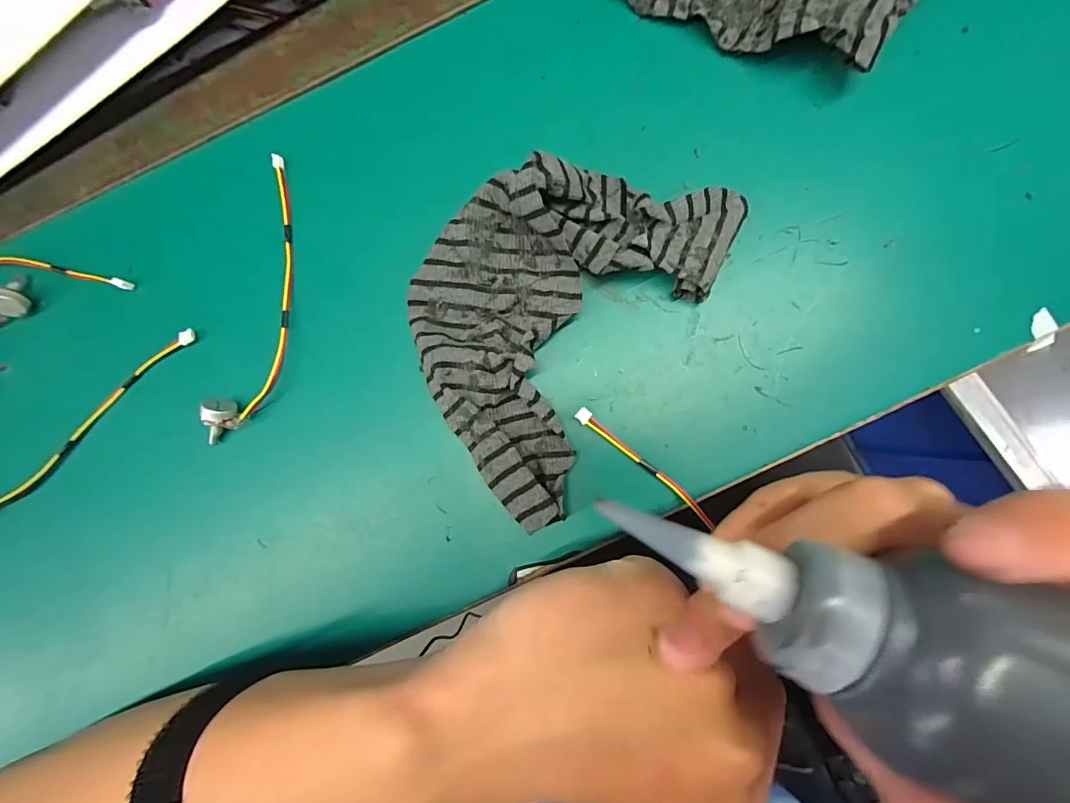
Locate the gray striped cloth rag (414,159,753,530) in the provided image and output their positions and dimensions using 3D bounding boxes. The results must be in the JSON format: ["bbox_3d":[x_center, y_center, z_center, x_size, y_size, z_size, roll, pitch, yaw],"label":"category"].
[{"bbox_3d":[0.002,-0.048,0.235,0.126,0.029,0.184,33,89,4],"label":"gray striped cloth rag"}]

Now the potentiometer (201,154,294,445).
[{"bbox_3d":[-0.146,-0.056,0.252,0.031,0.029,0.161,10,87,3],"label":"potentiometer"}]

